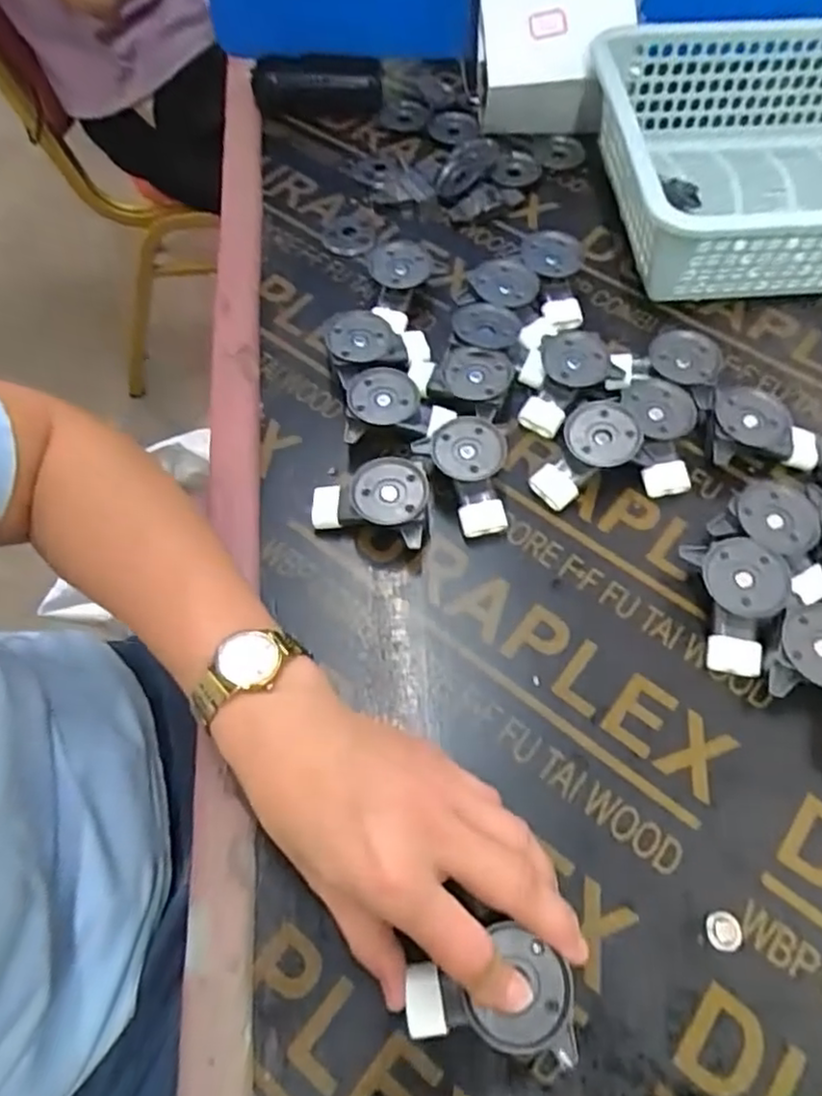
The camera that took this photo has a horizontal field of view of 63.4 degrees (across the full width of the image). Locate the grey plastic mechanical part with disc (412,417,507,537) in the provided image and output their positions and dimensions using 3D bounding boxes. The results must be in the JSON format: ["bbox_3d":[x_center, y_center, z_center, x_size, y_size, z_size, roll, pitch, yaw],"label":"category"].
[{"bbox_3d":[0.038,-0.043,0.389,0.044,0.032,0.067,-28,67,-14],"label":"grey plastic mechanical part with disc"}]

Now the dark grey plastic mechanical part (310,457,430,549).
[{"bbox_3d":[-0.023,-0.027,0.380,0.066,0.035,0.040,14,64,7],"label":"dark grey plastic mechanical part"}]

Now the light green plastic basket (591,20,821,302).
[{"bbox_3d":[0.297,-0.276,0.480,0.305,0.083,0.217,-2,63,-1],"label":"light green plastic basket"}]

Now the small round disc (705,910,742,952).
[{"bbox_3d":[0.138,0.169,0.293,0.015,0.004,0.015,0,63,0],"label":"small round disc"}]

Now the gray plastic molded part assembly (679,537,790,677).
[{"bbox_3d":[0.175,0.030,0.352,0.044,0.033,0.068,-7,63,-4],"label":"gray plastic molded part assembly"}]

